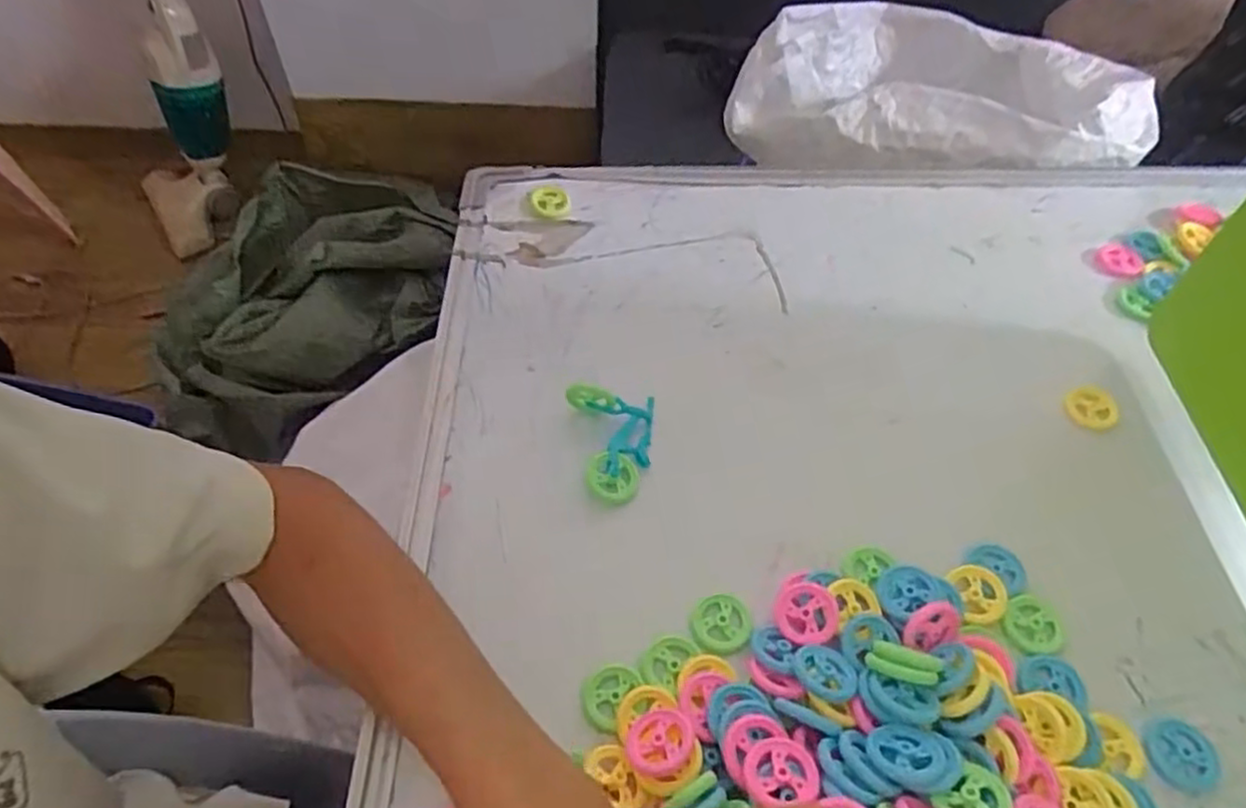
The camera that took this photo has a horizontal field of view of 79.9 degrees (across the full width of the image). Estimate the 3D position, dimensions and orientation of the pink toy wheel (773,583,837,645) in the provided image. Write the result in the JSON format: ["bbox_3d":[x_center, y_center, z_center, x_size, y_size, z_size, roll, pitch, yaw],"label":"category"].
[{"bbox_3d":[0.088,0.101,0.360,0.030,0.006,0.029,-9,69,25],"label":"pink toy wheel"}]

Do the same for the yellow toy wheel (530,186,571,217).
[{"bbox_3d":[-0.055,-0.154,0.570,0.027,0.012,0.028,0,52,-1],"label":"yellow toy wheel"}]

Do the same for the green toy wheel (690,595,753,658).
[{"bbox_3d":[0.048,0.108,0.365,0.031,0.004,0.028,-27,57,-21],"label":"green toy wheel"}]

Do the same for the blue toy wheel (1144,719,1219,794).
[{"bbox_3d":[0.249,0.156,0.332,0.030,0.004,0.029,0,52,-1],"label":"blue toy wheel"}]

